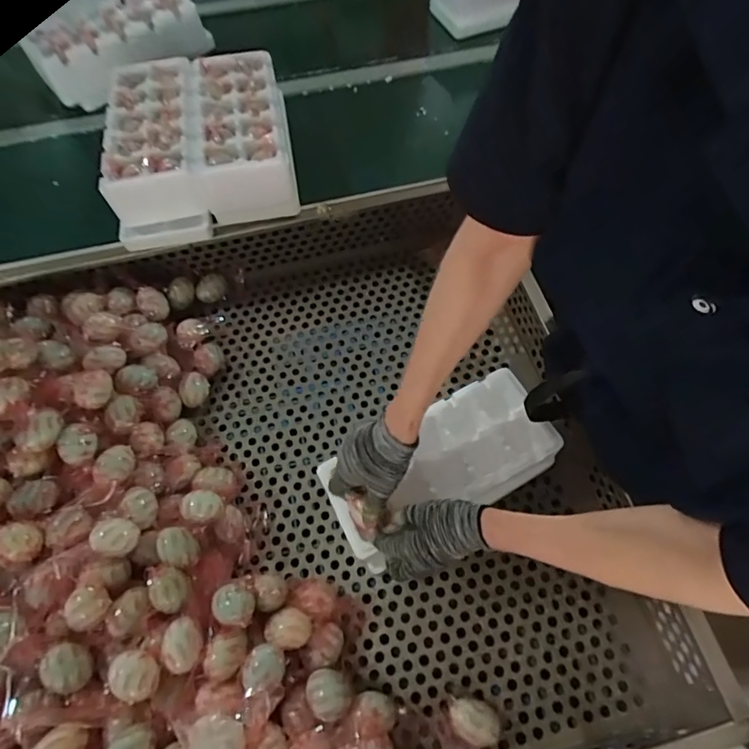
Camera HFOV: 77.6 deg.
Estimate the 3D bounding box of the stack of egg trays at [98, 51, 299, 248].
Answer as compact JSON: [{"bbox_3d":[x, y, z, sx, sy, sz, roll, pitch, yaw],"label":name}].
[{"bbox_3d":[-0.286,-0.377,0.760,0.273,0.128,0.307,-12,64,-4],"label":"stack of egg trays"}]

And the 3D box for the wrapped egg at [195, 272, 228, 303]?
[{"bbox_3d":[-0.299,-0.158,0.853,0.056,0.058,0.053,-1,63,2],"label":"wrapped egg"}]

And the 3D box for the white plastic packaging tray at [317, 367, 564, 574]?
[{"bbox_3d":[0.088,0.116,0.614,0.303,0.032,0.146,-30,66,-7],"label":"white plastic packaging tray"}]

